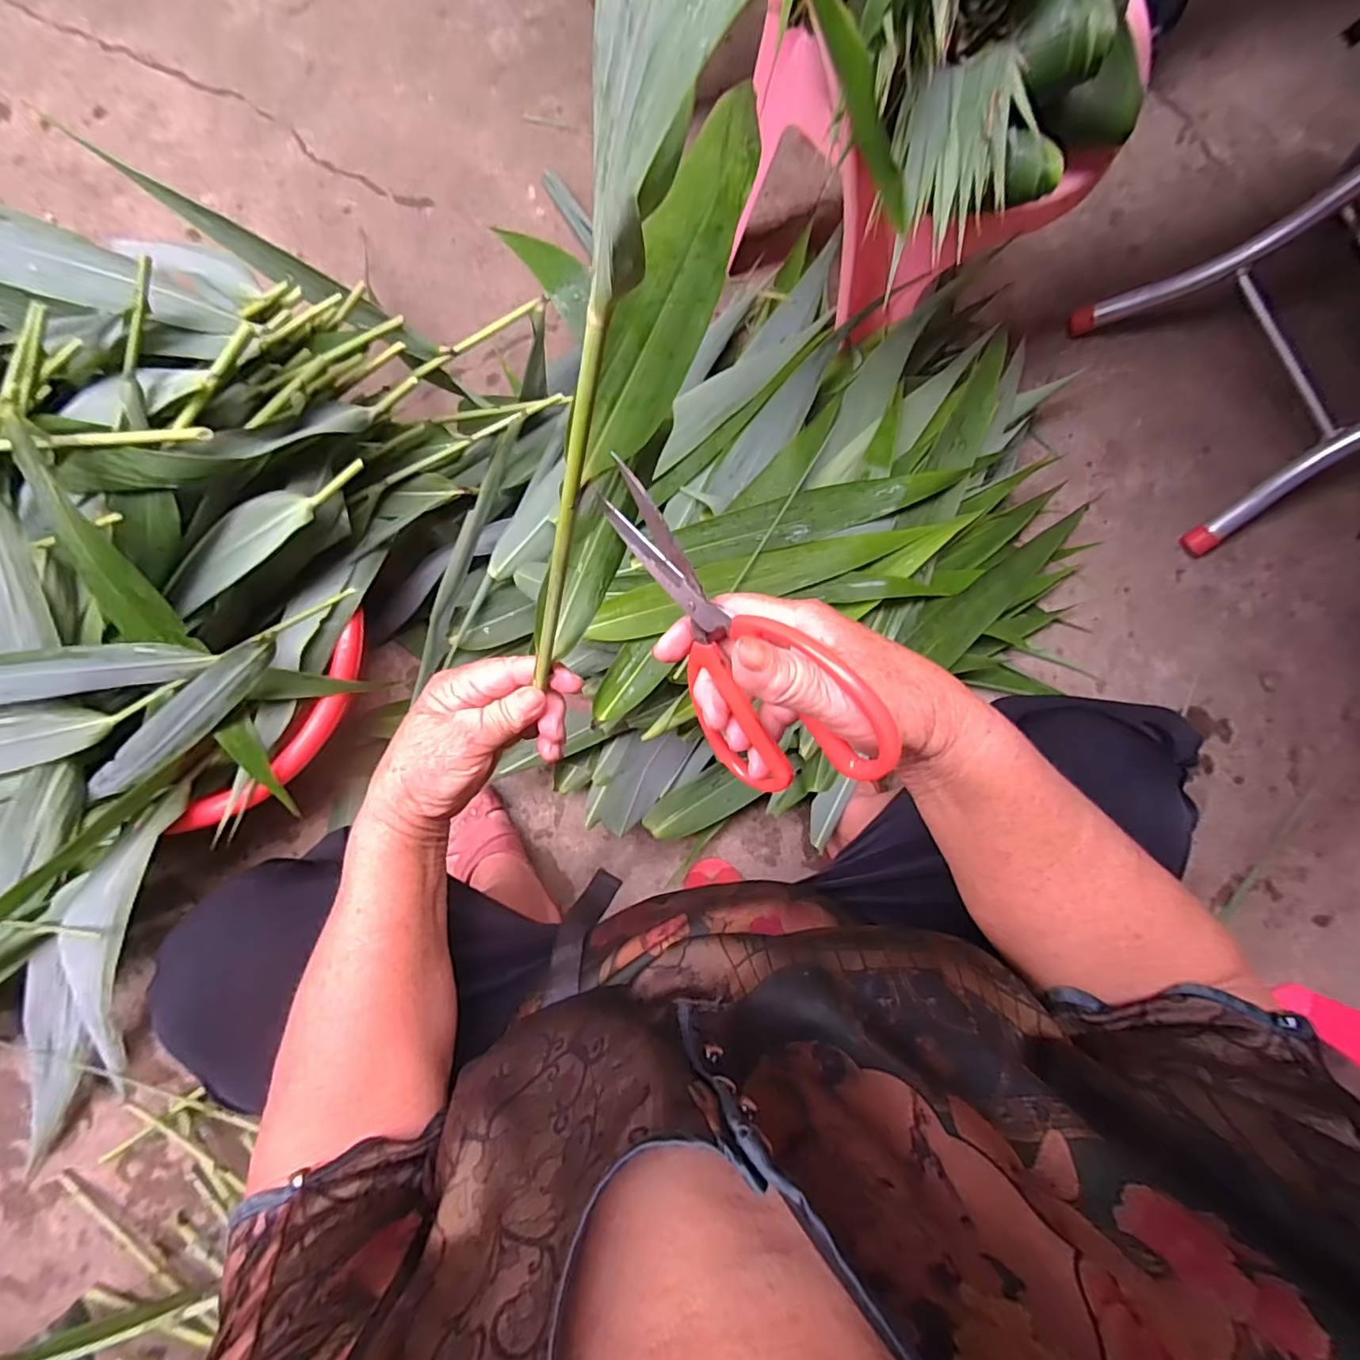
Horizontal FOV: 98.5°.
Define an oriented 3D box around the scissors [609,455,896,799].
[{"bbox_3d":[0.020,-0.018,0.289,0.012,0.118,0.173,-37,89,-30],"label":"scissors"}]

